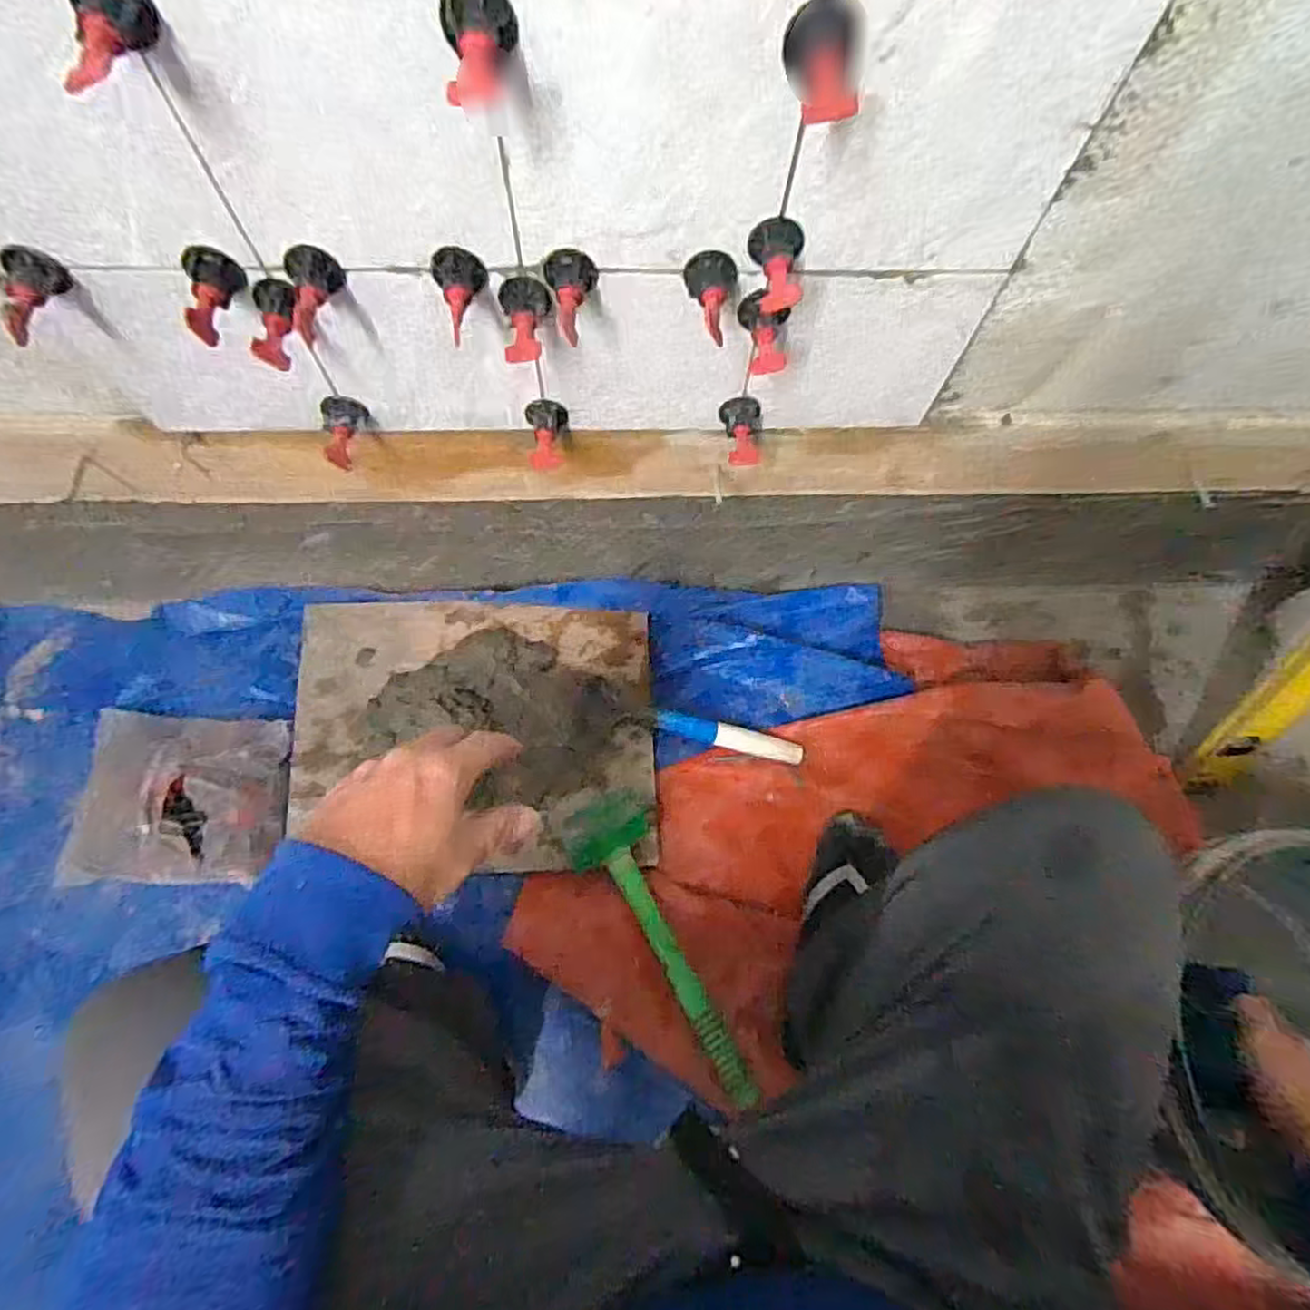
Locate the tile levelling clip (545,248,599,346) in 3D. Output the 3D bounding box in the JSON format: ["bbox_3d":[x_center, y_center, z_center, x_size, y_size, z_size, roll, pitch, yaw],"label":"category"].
[{"bbox_3d":[-0.051,-0.208,0.417,0.030,0.025,0.052,3,84,-1],"label":"tile levelling clip"}]

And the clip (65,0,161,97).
[{"bbox_3d":[-0.219,-0.248,0.281,0.029,0.026,0.046,-6,71,-5],"label":"clip"}]

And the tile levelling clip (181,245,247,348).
[{"bbox_3d":[-0.251,-0.206,0.402,0.027,0.029,0.045,-12,72,-7],"label":"tile levelling clip"}]

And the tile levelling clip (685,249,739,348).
[{"bbox_3d":[0.031,-0.211,0.416,0.031,0.024,0.051,8,71,0],"label":"tile levelling clip"}]

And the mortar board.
[{"bbox_3d":[-0.212,0.086,0.831,0.421,0.038,0.318,-1,71,-3],"label":"mortar board"}]

